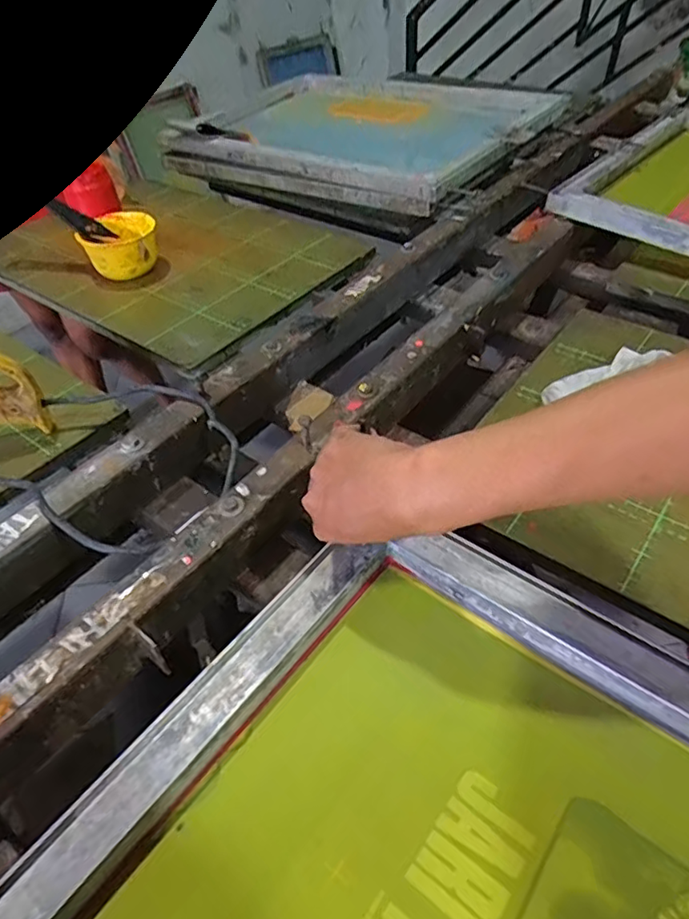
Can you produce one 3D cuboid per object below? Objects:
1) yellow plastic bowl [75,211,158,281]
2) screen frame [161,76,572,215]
[{"bbox_3d":[-0.333,-0.318,0.879,0.088,0.071,0.089,-2,44,2],"label":"yellow plastic bowl"},{"bbox_3d":[0.033,-0.627,1.113,0.619,0.061,0.437,26,57,31],"label":"screen frame"}]

